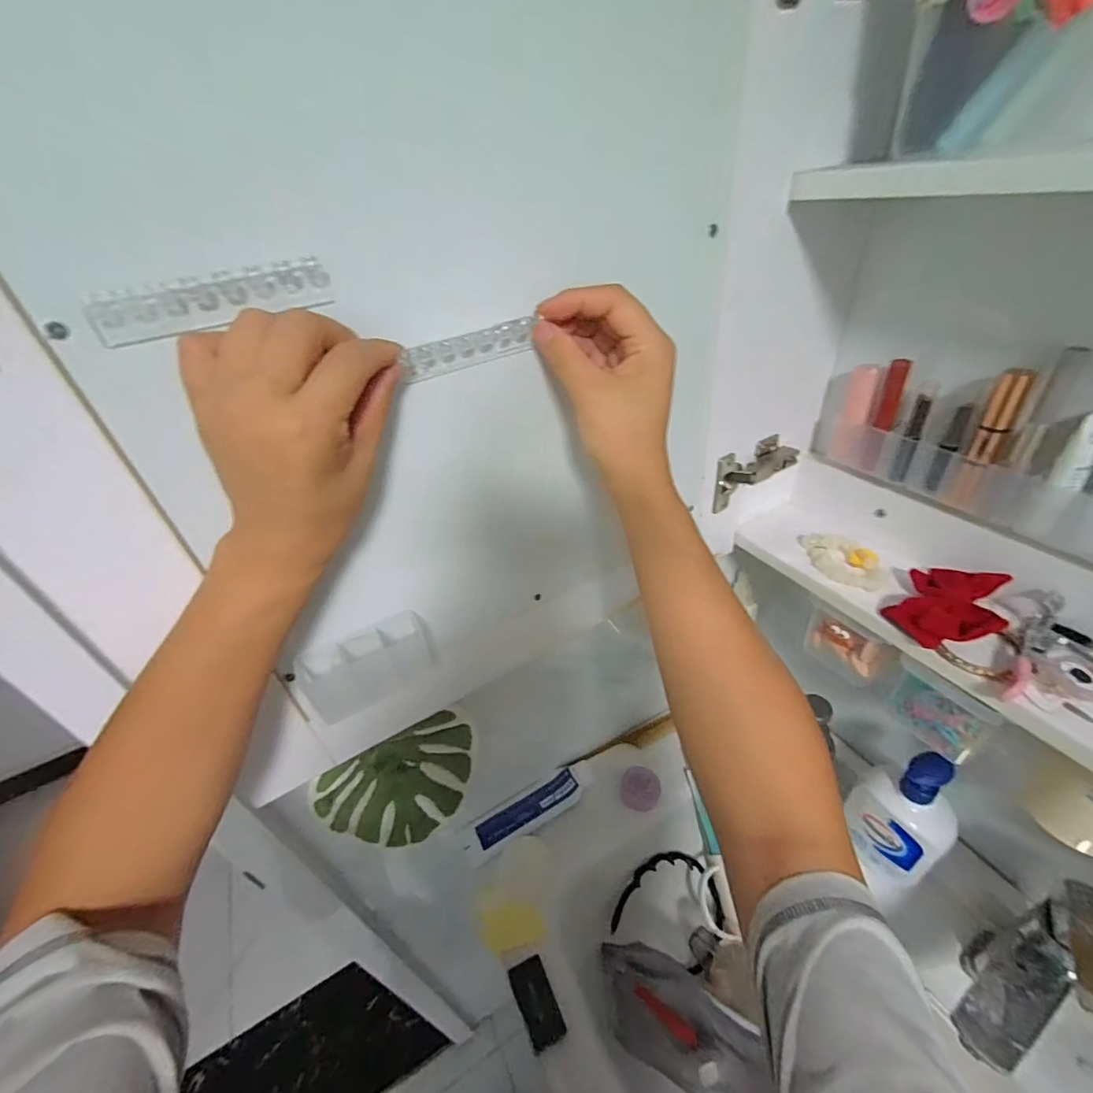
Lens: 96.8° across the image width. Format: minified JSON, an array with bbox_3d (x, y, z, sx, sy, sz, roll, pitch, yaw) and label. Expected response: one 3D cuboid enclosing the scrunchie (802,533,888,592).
[{"bbox_3d":[0.282,0.010,0.463,0.051,0.017,0.078,-9,37,-2],"label":"scrunchie"}]

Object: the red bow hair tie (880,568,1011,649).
[{"bbox_3d":[0.323,0.044,0.388,0.088,0.028,0.067,-30,43,-27],"label":"red bow hair tie"}]

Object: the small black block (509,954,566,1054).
[{"bbox_3d":[-0.009,0.463,0.493,0.035,0.017,0.067,-20,39,-17],"label":"small black block"}]

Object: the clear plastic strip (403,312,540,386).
[{"bbox_3d":[-0.042,-0.110,0.272,0.080,0.019,0.009,-28,42,-25],"label":"clear plastic strip"}]

